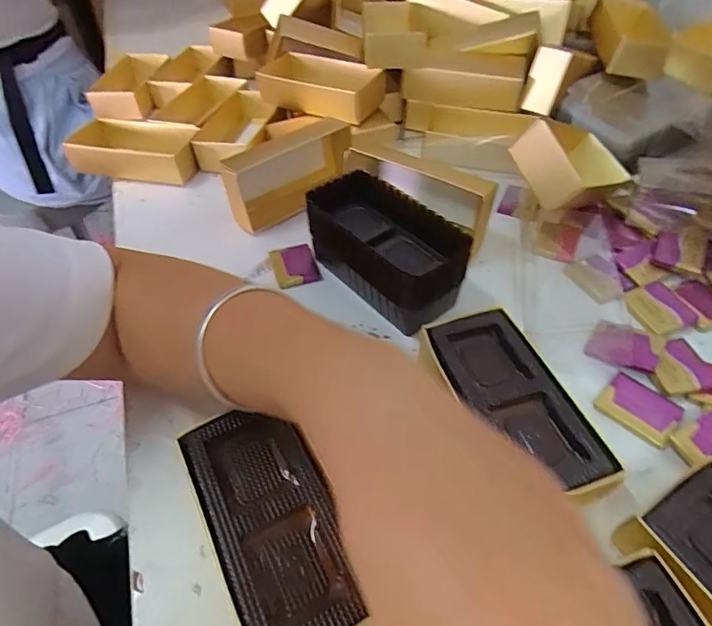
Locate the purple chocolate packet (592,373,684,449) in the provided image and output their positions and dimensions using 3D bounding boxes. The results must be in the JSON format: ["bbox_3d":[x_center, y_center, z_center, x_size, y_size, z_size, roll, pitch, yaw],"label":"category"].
[{"bbox_3d":[0.164,0.055,0.275,0.039,0.005,0.031,35,58,29],"label":"purple chocolate packet"}]

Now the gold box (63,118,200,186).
[{"bbox_3d":[-0.221,-0.160,0.469,0.140,0.034,0.059,11,49,12],"label":"gold box"}]

